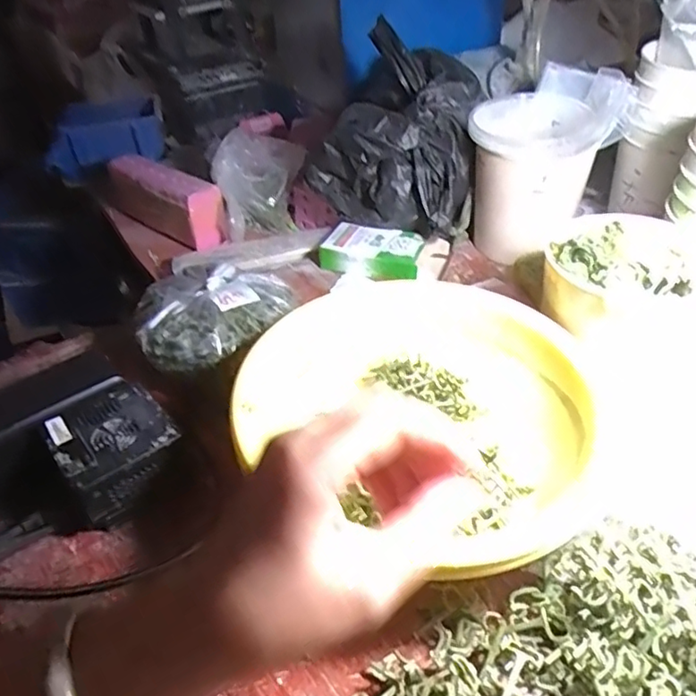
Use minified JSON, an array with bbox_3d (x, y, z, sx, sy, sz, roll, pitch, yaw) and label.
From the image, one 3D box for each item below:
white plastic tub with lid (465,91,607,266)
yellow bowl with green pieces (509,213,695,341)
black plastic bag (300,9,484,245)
[{"bbox_3d":[0.180,-0.170,0.605,0.108,0.137,0.111,-3,40,2],"label":"white plastic tub with lid"},{"bbox_3d":[0.195,-0.050,0.424,0.117,0.052,0.111,-3,40,2],"label":"yellow bowl with green pieces"},{"bbox_3d":[0.057,-0.223,0.620,0.150,0.166,0.121,20,46,26],"label":"black plastic bag"}]

